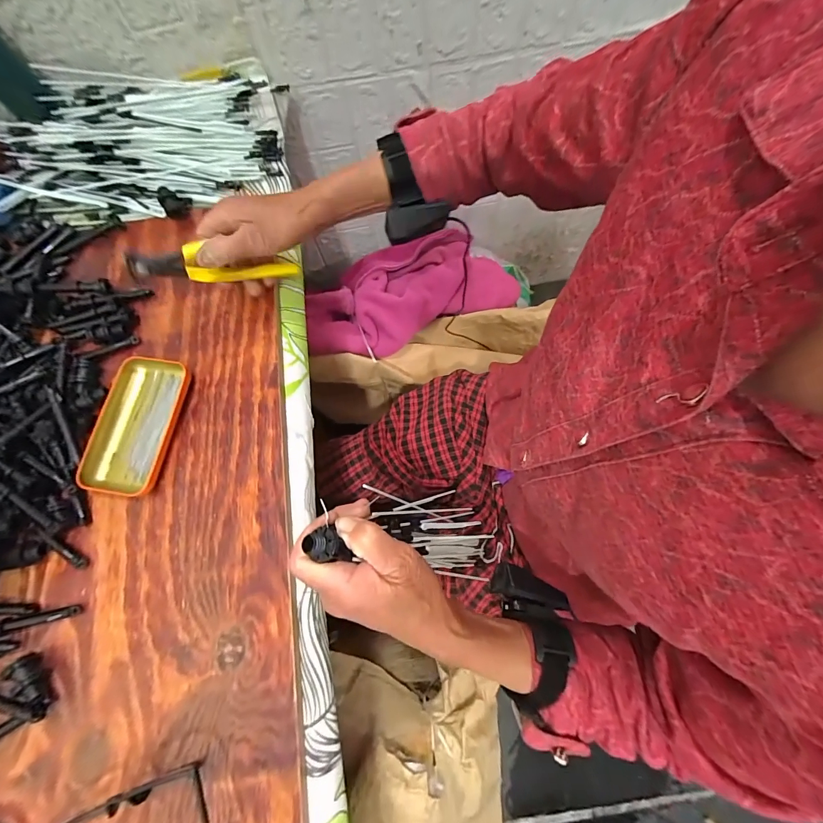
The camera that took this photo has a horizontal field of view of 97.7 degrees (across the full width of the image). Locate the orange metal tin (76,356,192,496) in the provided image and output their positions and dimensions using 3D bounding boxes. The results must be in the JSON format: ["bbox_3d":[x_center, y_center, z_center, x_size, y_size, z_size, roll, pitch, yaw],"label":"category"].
[{"bbox_3d":[-0.294,0.013,0.381,0.075,0.015,0.143,8,78,6],"label":"orange metal tin"}]

